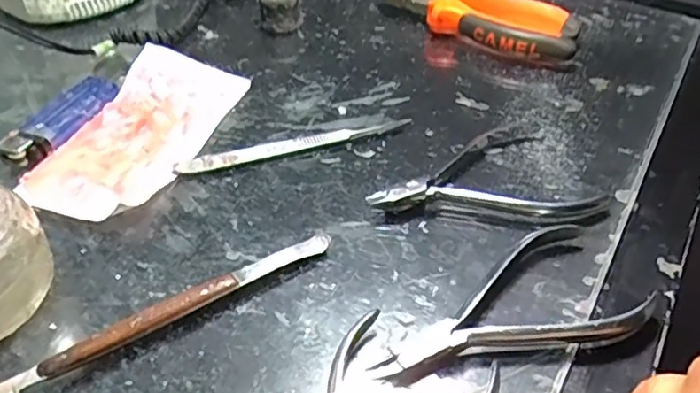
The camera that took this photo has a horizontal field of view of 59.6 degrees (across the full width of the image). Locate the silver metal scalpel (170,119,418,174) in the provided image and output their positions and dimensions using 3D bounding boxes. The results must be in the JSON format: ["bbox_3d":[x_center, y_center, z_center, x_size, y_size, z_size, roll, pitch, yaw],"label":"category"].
[{"bbox_3d":[-0.030,-0.030,0.350,0.136,0.006,0.011,-14,45,-16],"label":"silver metal scalpel"}]

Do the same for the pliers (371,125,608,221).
[{"bbox_3d":[0.073,-0.020,0.336,0.118,0.012,0.083,3,43,2],"label":"pliers"}]

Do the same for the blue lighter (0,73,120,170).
[{"bbox_3d":[-0.168,-0.046,0.358,0.027,0.011,0.081,11,44,11],"label":"blue lighter"}]

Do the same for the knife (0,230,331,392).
[{"bbox_3d":[-0.078,0.051,0.259,0.163,0.011,0.012,-26,49,-26],"label":"knife"}]

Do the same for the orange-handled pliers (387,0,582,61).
[{"bbox_3d":[0.092,-0.133,0.451,0.152,0.027,0.053,25,48,23],"label":"orange-handled pliers"}]

